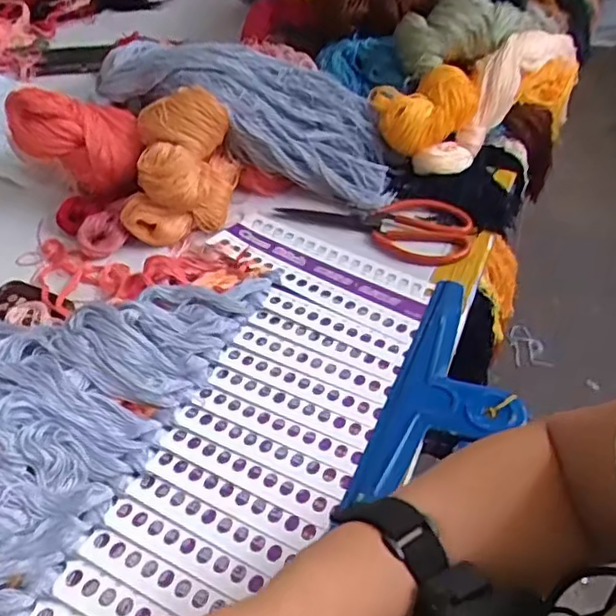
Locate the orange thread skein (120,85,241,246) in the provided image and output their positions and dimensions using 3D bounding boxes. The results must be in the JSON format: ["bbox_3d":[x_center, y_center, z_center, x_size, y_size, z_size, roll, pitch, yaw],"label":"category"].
[{"bbox_3d":[-0.129,-0.145,0.663,0.091,0.113,0.124,7,45,6],"label":"orange thread skein"}]

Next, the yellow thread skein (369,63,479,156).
[{"bbox_3d":[0.140,-0.232,0.754,0.126,0.058,0.086,-9,46,-10],"label":"yellow thread skein"}]

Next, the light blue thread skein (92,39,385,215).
[{"bbox_3d":[-0.059,-0.228,0.726,0.347,0.081,0.130,24,46,-4],"label":"light blue thread skein"}]

